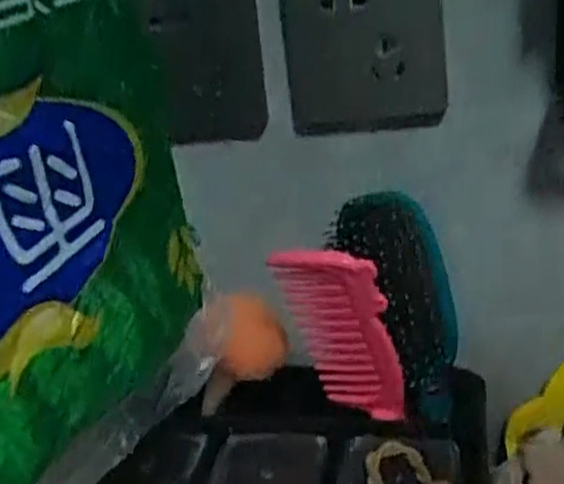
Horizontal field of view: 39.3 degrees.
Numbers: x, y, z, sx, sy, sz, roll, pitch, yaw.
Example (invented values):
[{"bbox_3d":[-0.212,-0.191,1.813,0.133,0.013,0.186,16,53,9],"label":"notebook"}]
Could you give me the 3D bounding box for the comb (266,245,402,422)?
[{"bbox_3d":[0.035,0.050,0.421,0.052,0.125,0.012,5,44,31],"label":"comb"}]

